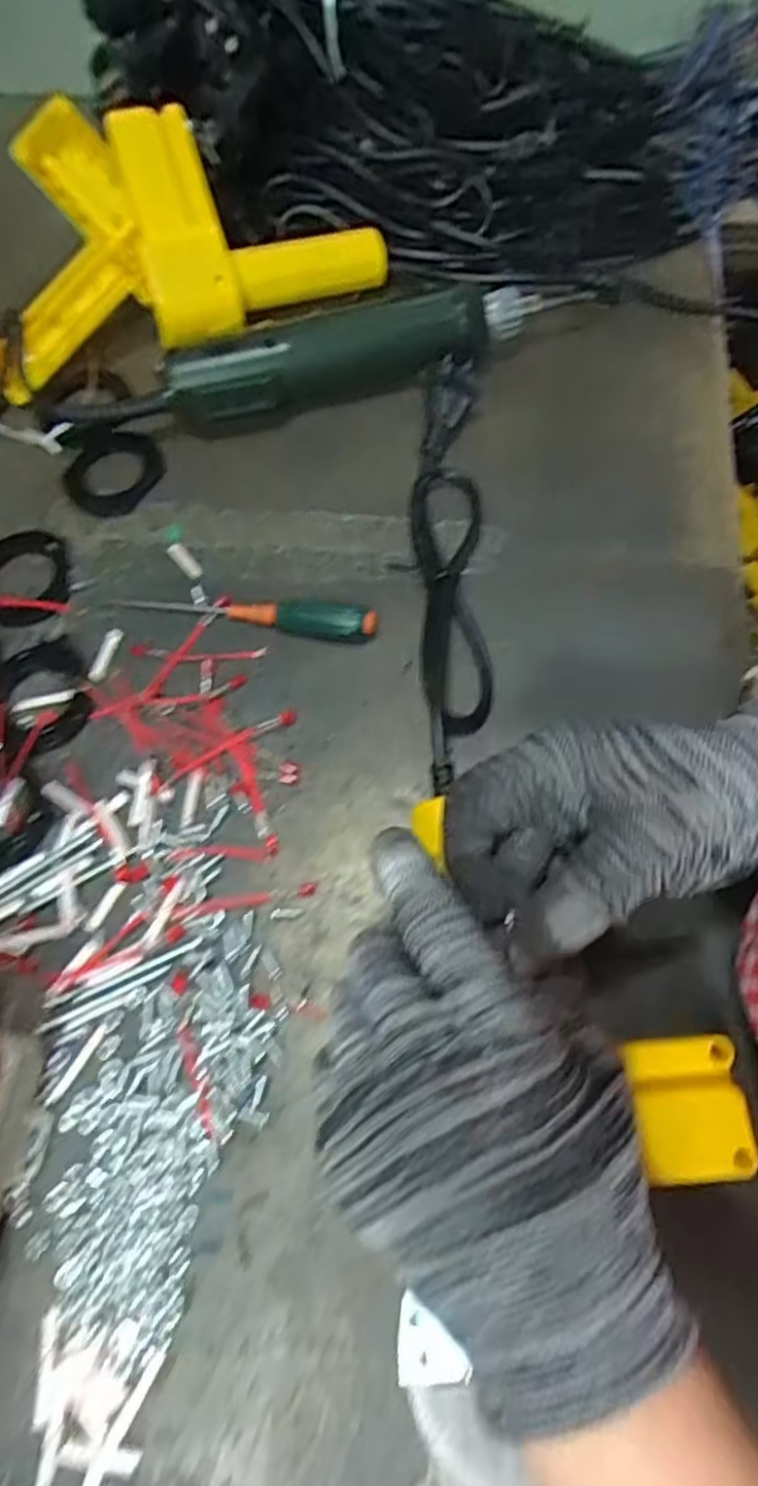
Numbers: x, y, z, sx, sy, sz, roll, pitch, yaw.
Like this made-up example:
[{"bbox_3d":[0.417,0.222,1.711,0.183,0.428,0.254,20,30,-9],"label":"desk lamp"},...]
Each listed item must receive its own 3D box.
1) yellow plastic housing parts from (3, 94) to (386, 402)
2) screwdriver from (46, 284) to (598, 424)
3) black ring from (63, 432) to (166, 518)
[{"bbox_3d":[-0.111,-0.284,0.421,0.220,0.086,0.133,3,69,4],"label":"yellow plastic housing parts"},{"bbox_3d":[-0.025,-0.226,0.421,0.302,0.033,0.041,-16,69,-4],"label":"screwdriver"},{"bbox_3d":[-0.156,-0.157,0.421,0.056,0.005,0.054,-1,68,2],"label":"black ring"}]

